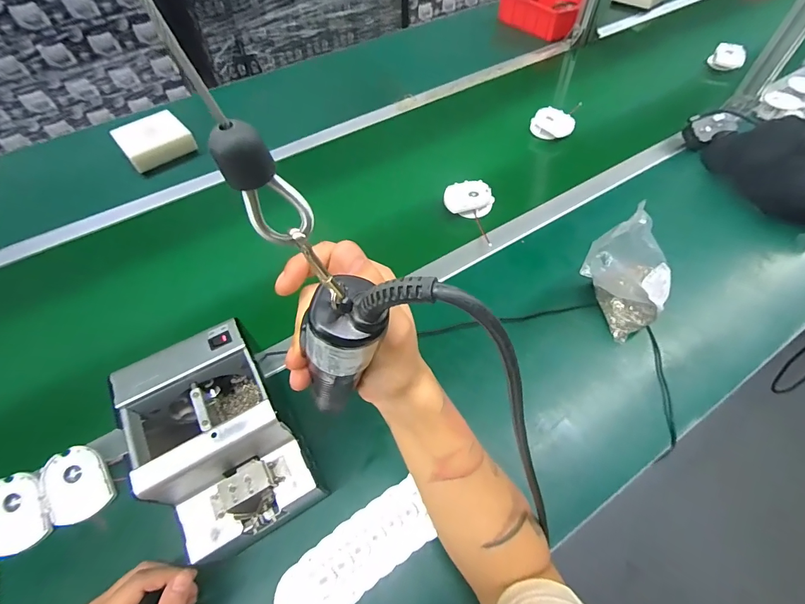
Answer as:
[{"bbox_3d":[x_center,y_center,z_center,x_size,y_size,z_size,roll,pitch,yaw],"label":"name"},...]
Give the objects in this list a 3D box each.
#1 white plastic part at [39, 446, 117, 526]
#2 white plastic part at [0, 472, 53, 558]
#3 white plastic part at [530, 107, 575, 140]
[{"bbox_3d":[-0.361,0.203,0.426,0.058,0.012,0.076,-18,81,-21],"label":"white plastic part"},{"bbox_3d":[-0.412,0.225,0.404,0.063,0.008,0.075,-17,78,-13],"label":"white plastic part"},{"bbox_3d":[0.322,-0.382,0.821,0.086,0.032,0.062,22,59,16],"label":"white plastic part"}]

